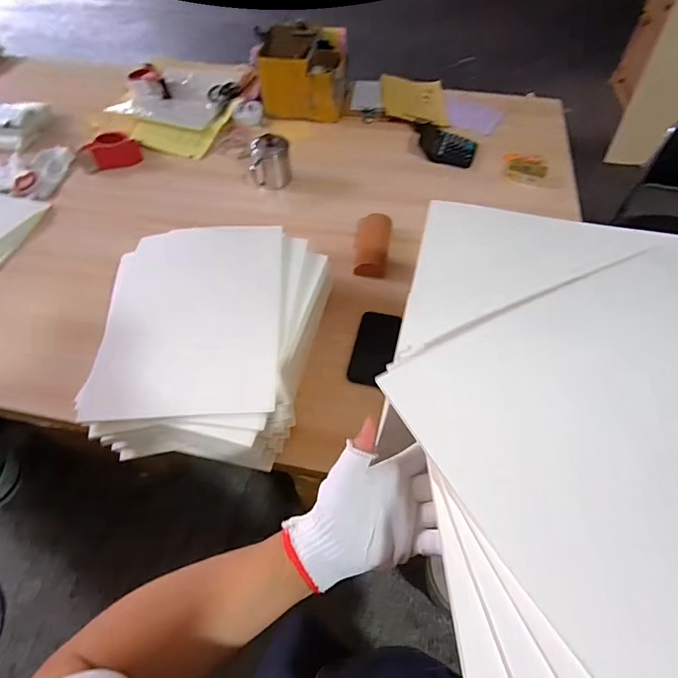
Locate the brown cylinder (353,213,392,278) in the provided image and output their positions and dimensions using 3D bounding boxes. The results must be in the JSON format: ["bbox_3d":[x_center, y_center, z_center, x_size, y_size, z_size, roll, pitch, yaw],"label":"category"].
[{"bbox_3d":[0.072,-0.202,0.928,0.071,0.035,0.156,7,55,6],"label":"brown cylinder"}]

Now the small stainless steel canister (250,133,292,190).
[{"bbox_3d":[-0.164,-0.422,1.050,0.096,0.094,0.092,-7,55,-4],"label":"small stainless steel canister"}]

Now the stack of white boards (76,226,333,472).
[{"bbox_3d":[-0.202,-0.006,0.718,0.328,0.103,0.386,3,55,4],"label":"stack of white boards"}]

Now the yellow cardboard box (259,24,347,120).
[{"bbox_3d":[-0.090,-0.785,1.258,0.227,0.138,0.314,3,55,3],"label":"yellow cardboard box"}]

